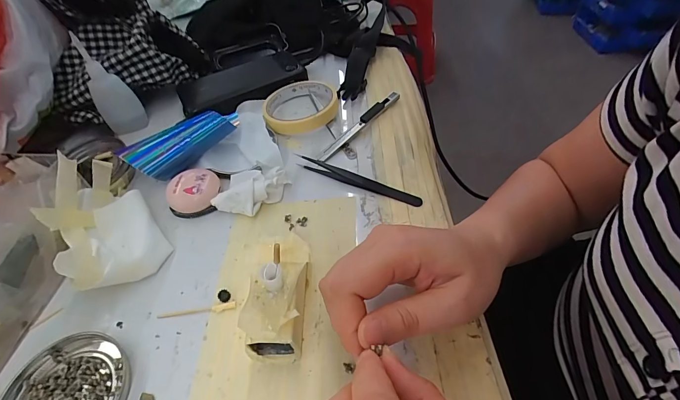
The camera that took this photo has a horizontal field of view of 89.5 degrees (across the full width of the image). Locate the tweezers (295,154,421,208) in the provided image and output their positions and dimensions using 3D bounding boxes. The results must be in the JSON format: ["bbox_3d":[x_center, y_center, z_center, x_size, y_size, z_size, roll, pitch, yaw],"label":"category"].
[{"bbox_3d":[0.015,-0.021,0.327,0.128,0.014,0.012,19,54,19],"label":"tweezers"}]

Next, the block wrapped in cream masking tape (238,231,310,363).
[{"bbox_3d":[-0.042,0.064,0.239,0.040,0.047,0.082,-1,50,3],"label":"block wrapped in cream masking tape"}]

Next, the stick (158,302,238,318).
[{"bbox_3d":[-0.108,0.084,0.258,0.059,0.004,0.006,-7,50,-2],"label":"stick"}]

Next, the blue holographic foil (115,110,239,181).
[{"bbox_3d":[-0.152,-0.062,0.341,0.116,0.035,0.036,-34,56,-22],"label":"blue holographic foil"}]

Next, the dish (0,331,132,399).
[{"bbox_3d":[-0.181,0.127,0.224,0.079,0.008,0.077,-2,50,2],"label":"dish"}]

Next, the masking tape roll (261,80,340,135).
[{"bbox_3d":[-0.047,-0.113,0.403,0.085,0.019,0.086,-2,50,2],"label":"masking tape roll"}]

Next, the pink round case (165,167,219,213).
[{"bbox_3d":[-0.137,-0.009,0.325,0.043,0.021,0.042,-2,50,2],"label":"pink round case"}]

